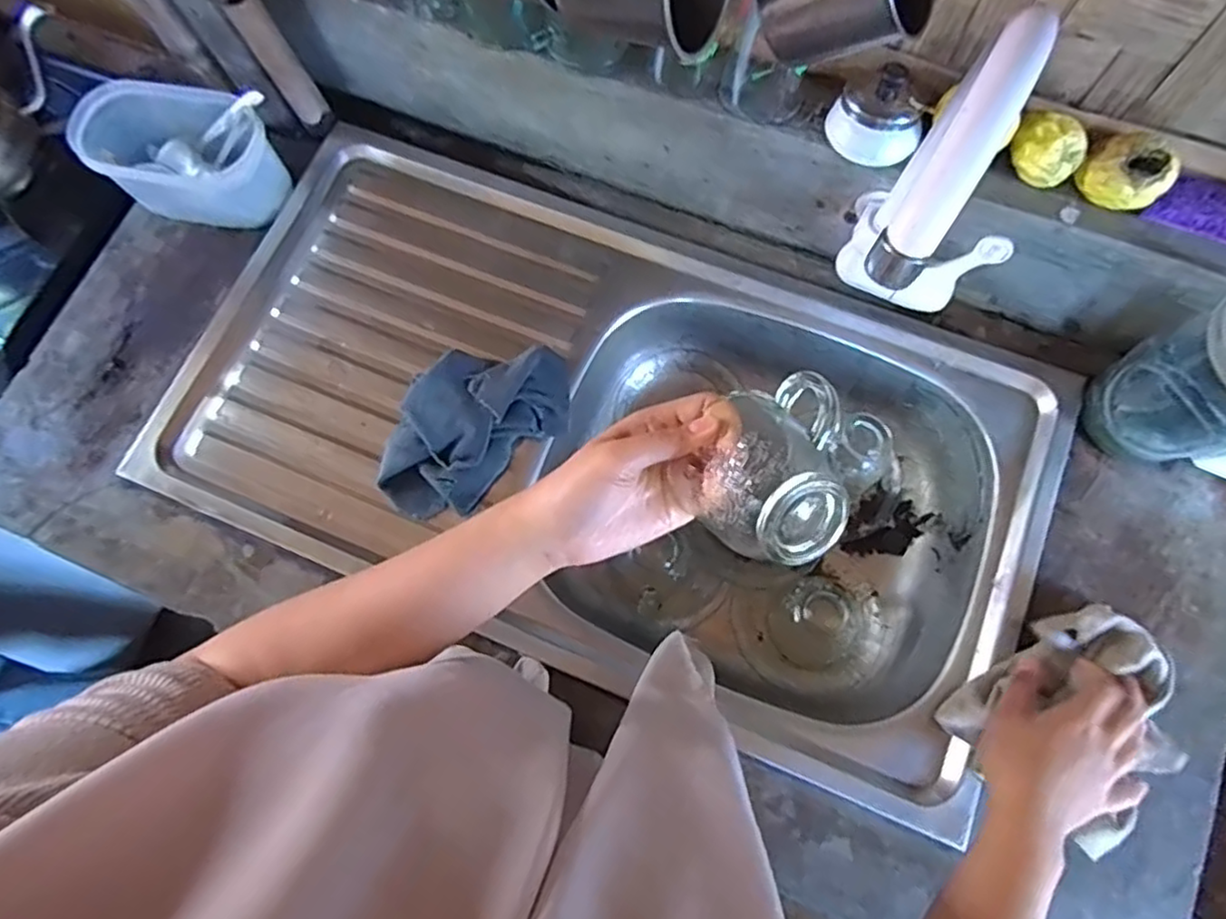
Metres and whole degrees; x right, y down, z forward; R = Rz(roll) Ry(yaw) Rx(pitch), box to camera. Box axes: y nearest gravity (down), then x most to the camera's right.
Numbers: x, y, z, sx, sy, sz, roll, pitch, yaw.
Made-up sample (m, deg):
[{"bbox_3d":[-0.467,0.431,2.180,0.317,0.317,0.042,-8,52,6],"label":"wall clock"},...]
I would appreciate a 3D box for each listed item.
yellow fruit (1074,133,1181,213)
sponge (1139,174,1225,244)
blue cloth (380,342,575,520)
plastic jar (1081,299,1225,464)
[{"bbox_3d":[0.371,-0.207,0.478,0.044,0.035,0.055,-41,79,-7],"label":"yellow fruit"},{"bbox_3d":[0.442,-0.175,0.479,0.091,0.017,0.039,25,79,7],"label":"sponge"},{"bbox_3d":[-0.124,-0.031,0.579,0.185,0.052,0.108,-43,79,-8],"label":"blue cloth"},{"bbox_3d":[0.464,-0.058,0.501,0.121,0.147,0.097,-17,77,-2],"label":"plastic jar"}]

